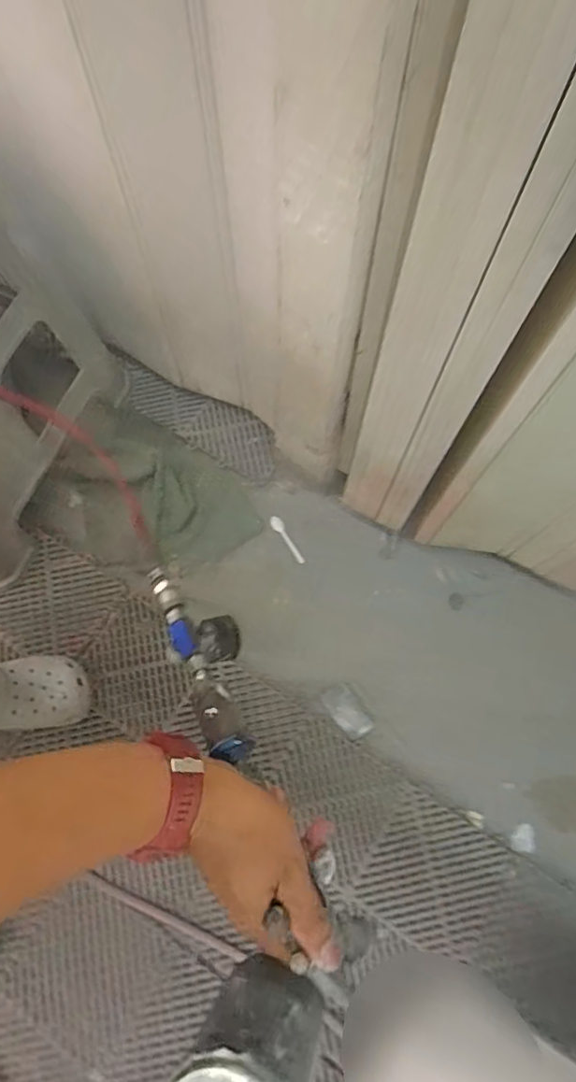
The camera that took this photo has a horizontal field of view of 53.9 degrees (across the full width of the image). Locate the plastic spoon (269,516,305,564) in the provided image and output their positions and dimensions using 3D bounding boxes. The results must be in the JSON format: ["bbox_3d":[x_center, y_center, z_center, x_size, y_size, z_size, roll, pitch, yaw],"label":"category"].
[{"bbox_3d":[-0.001,-0.002,1.109,0.021,0.006,0.106,-33,88,-10],"label":"plastic spoon"}]

